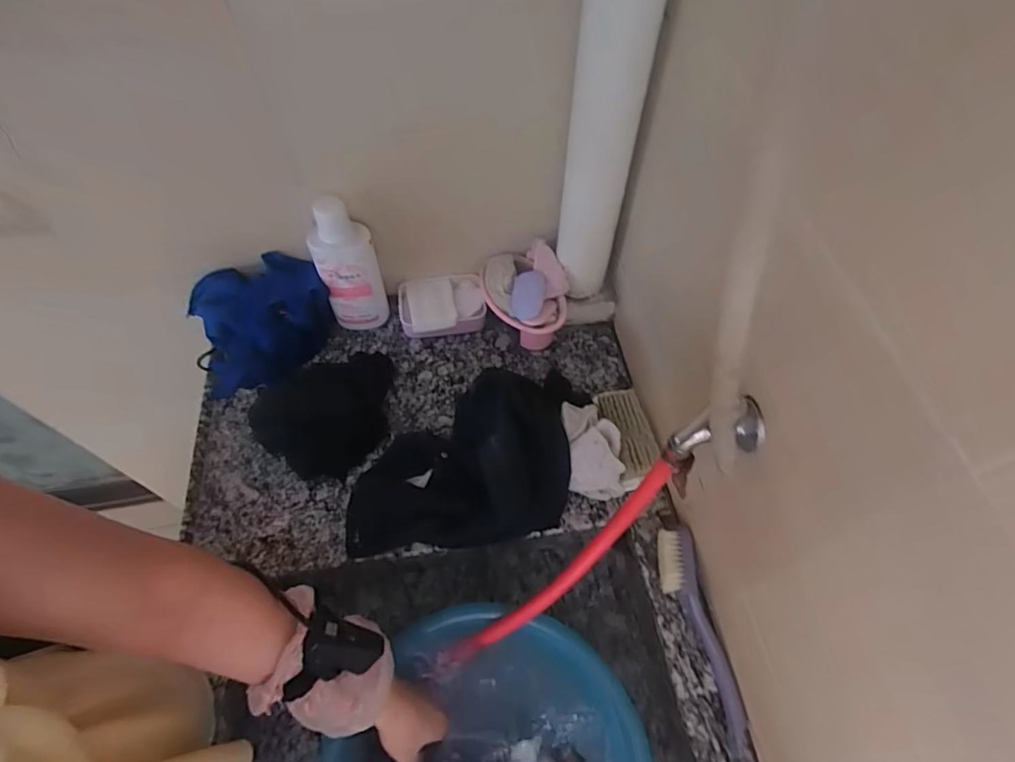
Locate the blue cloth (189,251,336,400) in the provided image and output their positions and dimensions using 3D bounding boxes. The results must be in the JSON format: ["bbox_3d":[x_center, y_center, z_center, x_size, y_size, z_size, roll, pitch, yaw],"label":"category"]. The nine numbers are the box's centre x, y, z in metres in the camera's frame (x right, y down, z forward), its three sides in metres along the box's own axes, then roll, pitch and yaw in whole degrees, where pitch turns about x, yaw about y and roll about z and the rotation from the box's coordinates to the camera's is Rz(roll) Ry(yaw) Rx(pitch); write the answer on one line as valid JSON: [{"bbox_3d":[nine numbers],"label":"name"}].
[{"bbox_3d":[-0.340,-0.084,0.742,0.181,0.114,0.130,-19,58,-11],"label":"blue cloth"}]

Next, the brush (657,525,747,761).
[{"bbox_3d":[0.211,0.275,0.579,0.046,0.024,0.220,-12,69,-7],"label":"brush"}]

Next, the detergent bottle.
[{"bbox_3d":[-0.215,-0.145,0.725,0.078,0.212,0.065,-19,58,-11],"label":"detergent bottle"}]

